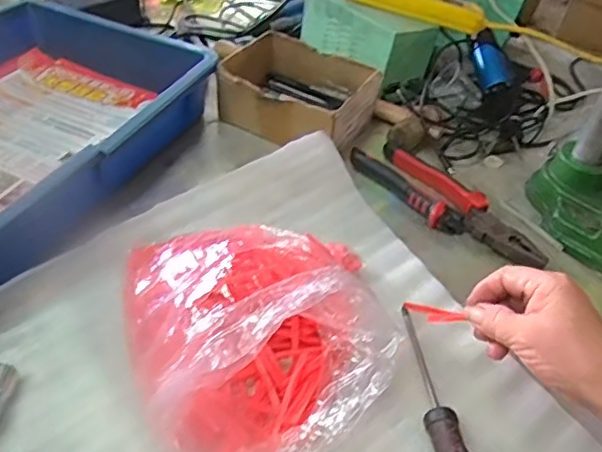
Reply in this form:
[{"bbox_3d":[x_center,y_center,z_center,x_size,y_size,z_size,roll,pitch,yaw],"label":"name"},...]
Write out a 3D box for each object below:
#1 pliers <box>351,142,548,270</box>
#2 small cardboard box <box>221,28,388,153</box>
[{"bbox_3d":[0.147,-0.023,0.592,0.055,0.029,0.210,-31,54,-31],"label":"pliers"},{"bbox_3d":[-0.007,-0.159,0.684,0.173,0.059,0.134,22,46,17],"label":"small cardboard box"}]

